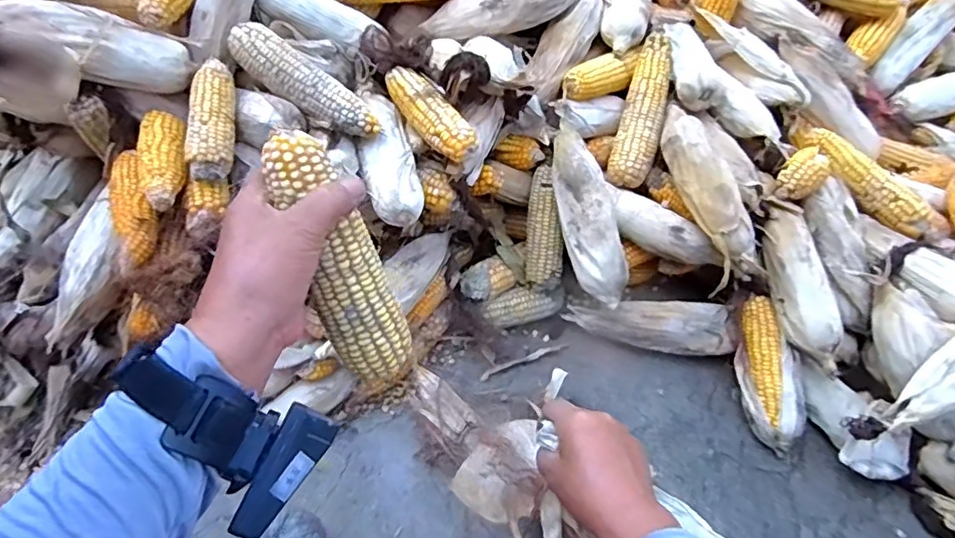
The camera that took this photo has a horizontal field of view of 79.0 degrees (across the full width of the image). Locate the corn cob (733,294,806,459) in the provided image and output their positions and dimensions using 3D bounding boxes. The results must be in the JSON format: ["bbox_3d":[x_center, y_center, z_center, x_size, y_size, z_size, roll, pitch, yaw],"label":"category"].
[{"bbox_3d":[0.355,0.130,0.716,0.071,0.043,0.193,-8,88,-4],"label":"corn cob"}]

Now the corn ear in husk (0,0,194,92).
[{"bbox_3d":[-0.396,-0.228,0.582,0.198,0.047,0.063,13,65,-18],"label":"corn ear in husk"}]

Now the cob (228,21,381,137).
[{"bbox_3d":[-0.183,-0.192,0.614,0.173,0.058,0.049,35,70,14],"label":"cob"}]

